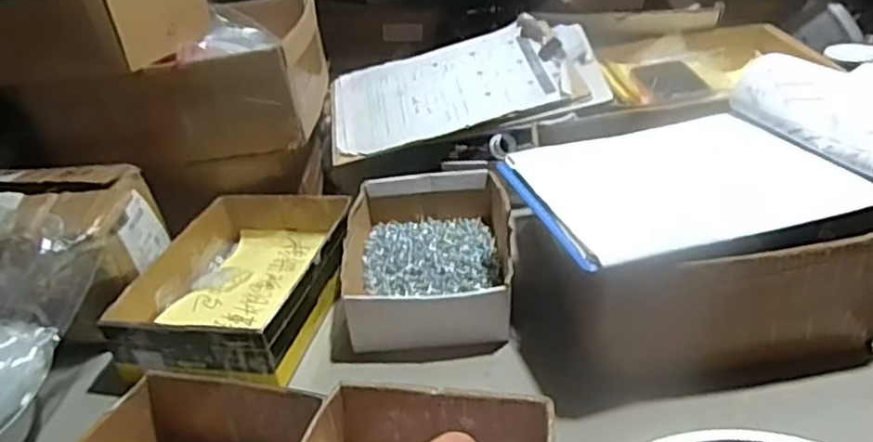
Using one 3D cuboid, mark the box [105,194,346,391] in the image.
[{"bbox_3d":[-0.199,0.063,0.744,0.183,0.073,0.274,1,32,15],"label":"box"}]

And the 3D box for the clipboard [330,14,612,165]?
[{"bbox_3d":[0.032,-0.185,0.926,0.353,0.021,0.229,-13,42,4],"label":"clipboard"}]

